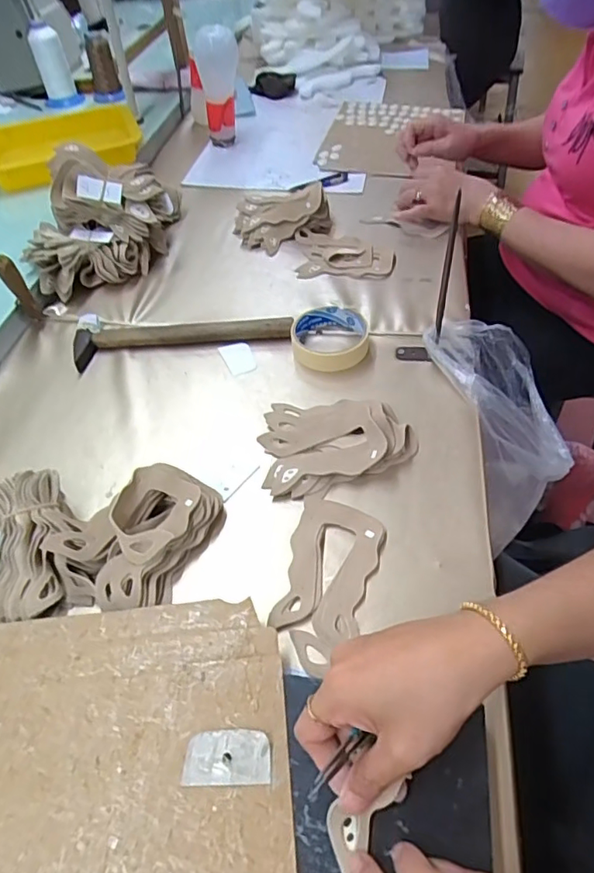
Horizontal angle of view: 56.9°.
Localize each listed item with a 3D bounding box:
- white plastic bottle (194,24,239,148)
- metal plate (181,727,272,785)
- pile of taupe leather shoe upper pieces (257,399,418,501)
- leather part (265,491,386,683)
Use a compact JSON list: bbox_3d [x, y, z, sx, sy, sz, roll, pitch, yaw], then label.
[{"bbox_3d":[-0.136,-0.600,0.957,0.079,0.182,0.077,-9,49,-6],"label":"white plastic bottle"},{"bbox_3d":[-0.042,0.194,0.333,0.052,0.004,0.030,-2,49,1],"label":"metal plate"},{"bbox_3d":[0.038,-0.002,0.516,0.139,0.031,0.113,-4,49,-1],"label":"pile of taupe leather shoe upper pieces"},{"bbox_3d":[0.022,0.111,0.434,0.071,0.006,0.137,13,51,13],"label":"leather part"}]

